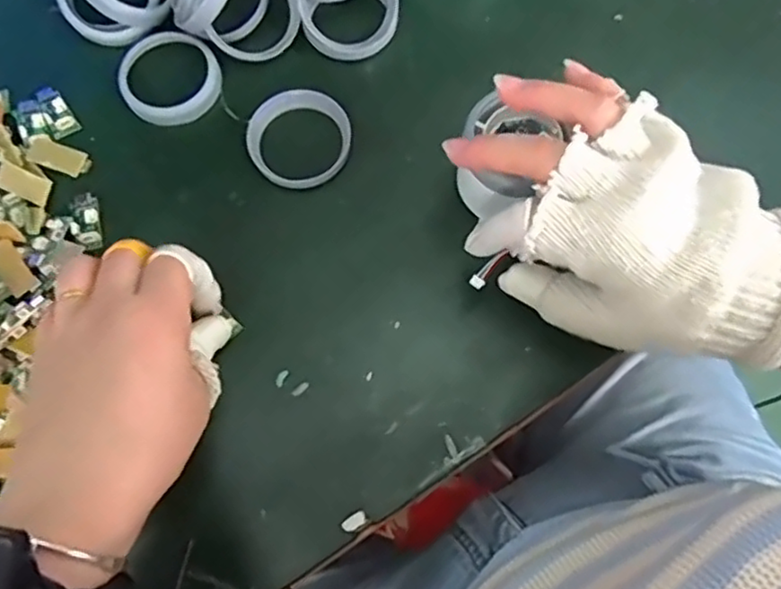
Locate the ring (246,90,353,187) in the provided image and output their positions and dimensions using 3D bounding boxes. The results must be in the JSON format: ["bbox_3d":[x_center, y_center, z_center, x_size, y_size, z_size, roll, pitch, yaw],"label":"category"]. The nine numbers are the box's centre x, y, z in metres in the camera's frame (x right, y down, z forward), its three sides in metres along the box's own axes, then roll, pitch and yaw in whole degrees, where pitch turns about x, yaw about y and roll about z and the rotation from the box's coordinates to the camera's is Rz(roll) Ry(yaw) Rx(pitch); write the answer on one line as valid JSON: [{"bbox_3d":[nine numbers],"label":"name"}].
[{"bbox_3d":[-0.052,-0.091,0.376,0.060,0.011,0.057,0,74,0],"label":"ring"}]

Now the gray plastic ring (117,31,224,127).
[{"bbox_3d":[-0.136,-0.134,0.395,0.062,0.008,0.058,0,74,0],"label":"gray plastic ring"}]

